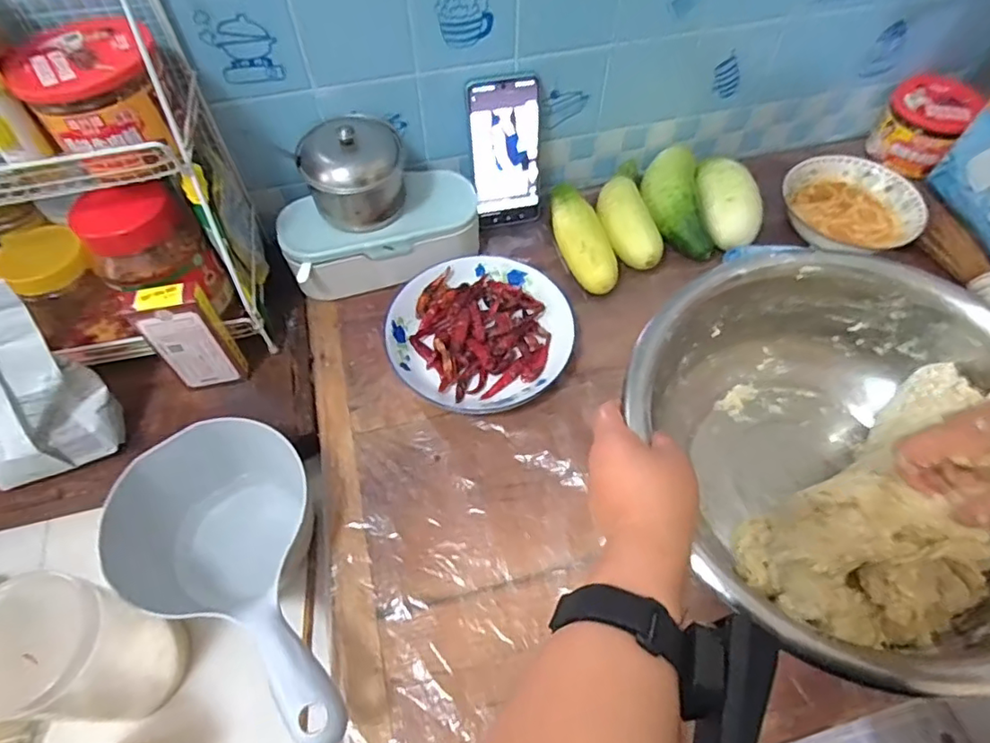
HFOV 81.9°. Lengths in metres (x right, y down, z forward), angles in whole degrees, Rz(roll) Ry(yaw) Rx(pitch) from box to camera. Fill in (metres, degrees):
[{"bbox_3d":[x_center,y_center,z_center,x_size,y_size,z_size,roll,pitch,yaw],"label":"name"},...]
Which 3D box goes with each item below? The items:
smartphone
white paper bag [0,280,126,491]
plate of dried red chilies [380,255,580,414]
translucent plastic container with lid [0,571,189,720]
[{"bbox_3d":[0.013,-0.225,0.599,0.075,0.157,0.011,-11,45,-1],"label":"smartphone"},{"bbox_3d":[-0.379,0.018,0.439,0.101,0.152,0.065,-28,61,-17],"label":"white paper bag"},{"bbox_3d":[-0.015,-0.038,0.564,0.173,0.041,0.162,0,57,0],"label":"plate of dried red chilies"},{"bbox_3d":[-0.290,0.197,0.399,0.084,0.155,0.076,3,57,2],"label":"translucent plastic container with lid"}]

